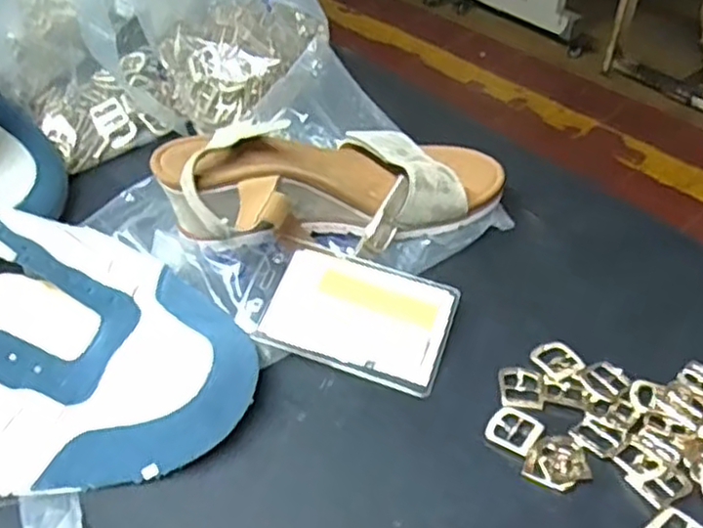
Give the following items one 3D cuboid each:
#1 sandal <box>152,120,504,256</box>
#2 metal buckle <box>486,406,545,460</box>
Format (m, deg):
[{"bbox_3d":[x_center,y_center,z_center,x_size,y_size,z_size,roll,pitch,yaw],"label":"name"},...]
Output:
[{"bbox_3d":[-0.012,-0.061,0.504,0.231,0.064,0.124,-9,44,-10],"label":"sandal"},{"bbox_3d":[0.090,0.091,0.402,0.027,0.004,0.025,24,48,23],"label":"metal buckle"}]

